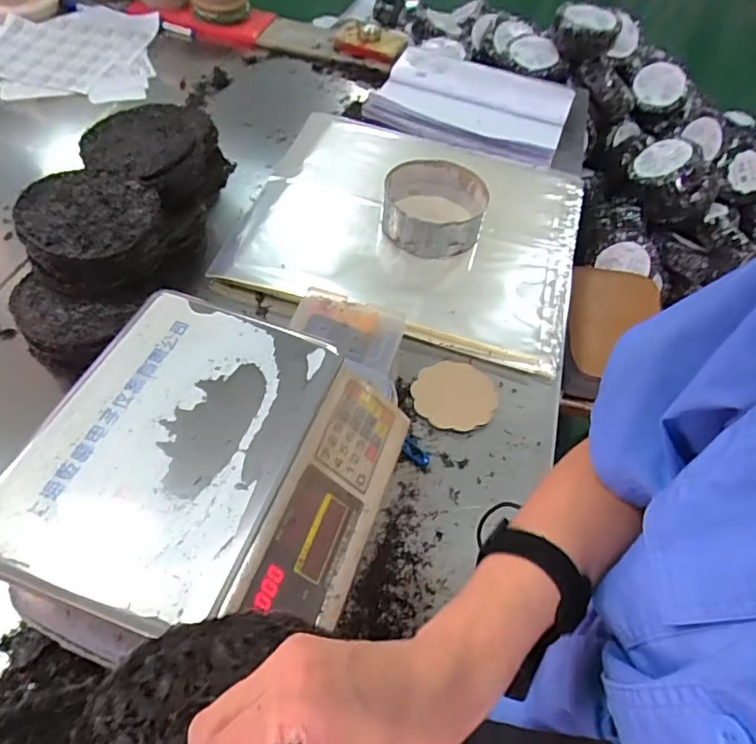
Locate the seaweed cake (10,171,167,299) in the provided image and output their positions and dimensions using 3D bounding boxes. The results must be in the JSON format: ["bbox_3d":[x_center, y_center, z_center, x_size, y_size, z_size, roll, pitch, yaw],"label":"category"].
[{"bbox_3d":[-0.451,-0.227,0.889,0.198,0.089,0.190,-7,55,-11],"label":"seaweed cake"}]

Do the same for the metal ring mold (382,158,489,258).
[{"bbox_3d":[0.111,-0.334,1.121,0.201,0.085,0.208,3,54,-4],"label":"metal ring mold"}]

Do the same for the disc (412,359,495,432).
[{"bbox_3d":[0.128,0.038,0.926,0.134,0.011,0.136,3,54,-4],"label":"disc"}]

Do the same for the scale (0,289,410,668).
[{"bbox_3d":[-0.156,0.093,0.560,0.310,0.097,0.357,18,54,7],"label":"scale"}]

